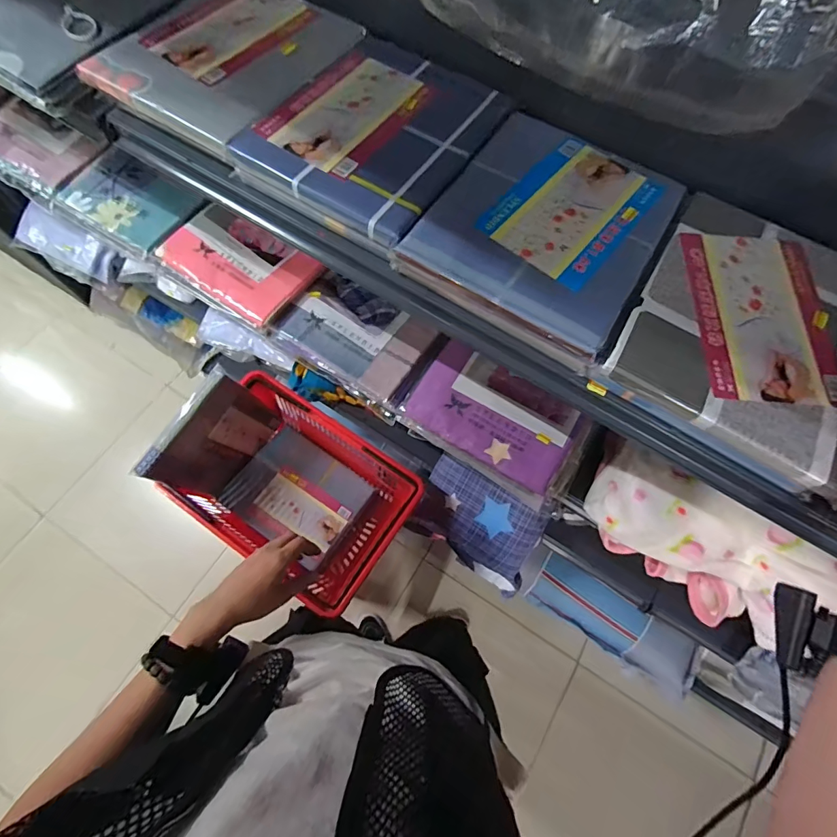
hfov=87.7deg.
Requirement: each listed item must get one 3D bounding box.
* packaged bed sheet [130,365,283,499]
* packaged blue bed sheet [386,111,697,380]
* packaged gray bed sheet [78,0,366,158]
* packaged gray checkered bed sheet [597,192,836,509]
[{"bbox_3d":[-0.429,0.045,0.937,0.032,0.264,0.239,34,79,18],"label":"packaged bed sheet"},{"bbox_3d":[0.150,-0.224,0.509,0.236,0.035,0.280,31,72,9],"label":"packaged blue bed sheet"},{"bbox_3d":[-0.255,-0.480,0.575,0.242,0.030,0.281,29,71,8],"label":"packaged gray bed sheet"},{"bbox_3d":[0.361,-0.098,0.474,0.237,0.044,0.289,31,71,8],"label":"packaged gray checkered bed sheet"}]

